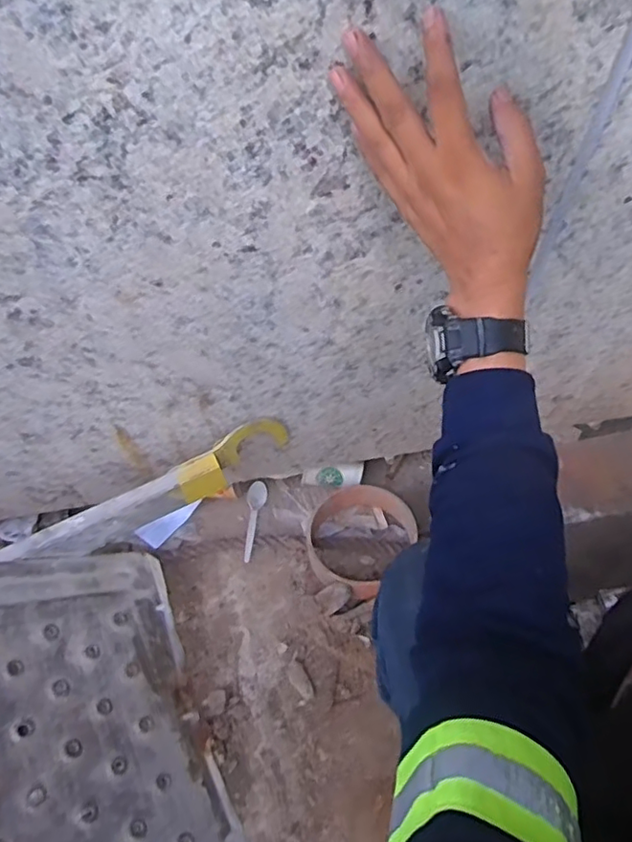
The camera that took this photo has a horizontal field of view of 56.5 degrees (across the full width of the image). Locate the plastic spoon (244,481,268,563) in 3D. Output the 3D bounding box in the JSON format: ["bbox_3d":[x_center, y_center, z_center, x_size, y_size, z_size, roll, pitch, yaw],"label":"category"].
[{"bbox_3d":[-0.100,0.157,0.942,0.033,0.011,0.150,2,44,2],"label":"plastic spoon"}]

